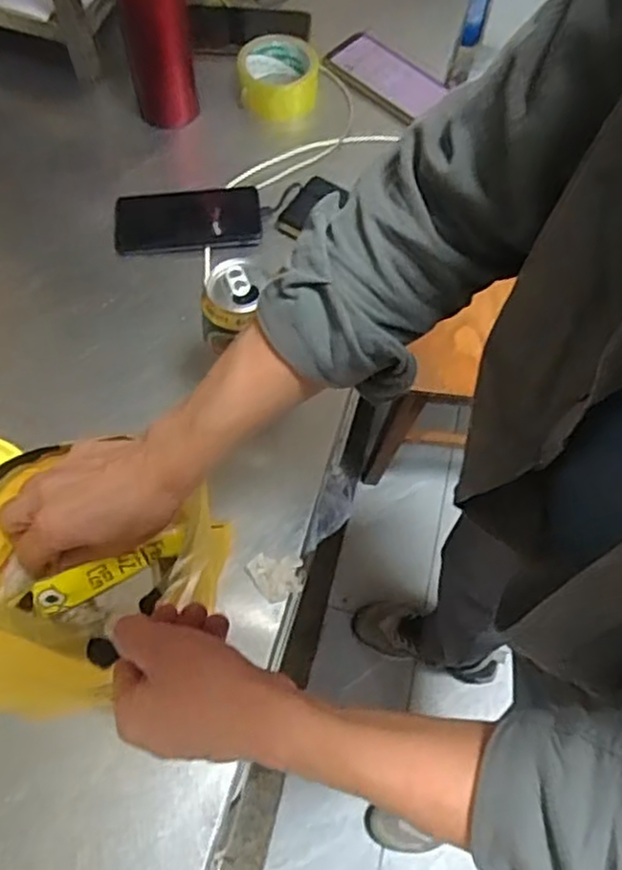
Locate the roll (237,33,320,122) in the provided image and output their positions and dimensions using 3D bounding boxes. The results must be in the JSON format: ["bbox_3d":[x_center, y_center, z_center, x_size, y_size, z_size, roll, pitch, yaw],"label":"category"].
[{"bbox_3d":[-0.038,-0.438,0.846,0.094,0.053,0.094,1,66,-2],"label":"roll"}]

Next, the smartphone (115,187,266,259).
[{"bbox_3d":[-0.138,-0.241,0.776,0.160,0.017,0.079,-5,66,-4],"label":"smartphone"}]

